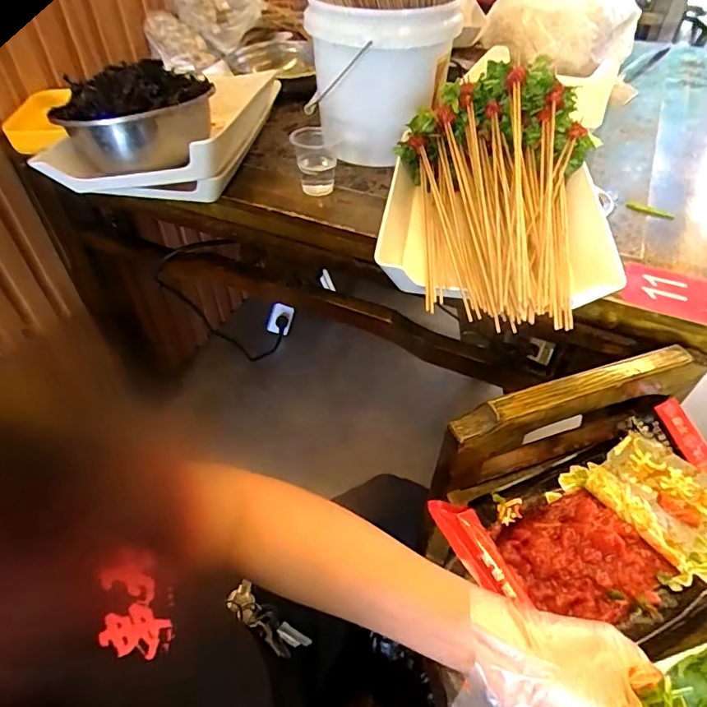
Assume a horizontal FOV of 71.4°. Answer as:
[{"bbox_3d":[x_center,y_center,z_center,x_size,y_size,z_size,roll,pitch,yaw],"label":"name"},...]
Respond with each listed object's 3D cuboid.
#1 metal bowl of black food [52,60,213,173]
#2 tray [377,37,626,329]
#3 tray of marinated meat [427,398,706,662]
[{"bbox_3d":[-0.318,-0.354,0.737,0.201,0.093,0.221,0,46,0],"label":"metal bowl of black food"},{"bbox_3d":[0.158,-0.170,0.562,0.251,0.188,0.327,8,47,8],"label":"tray"},{"bbox_3d":[0.247,0.164,0.450,0.290,0.045,0.177,-18,49,-16],"label":"tray of marinated meat"}]

